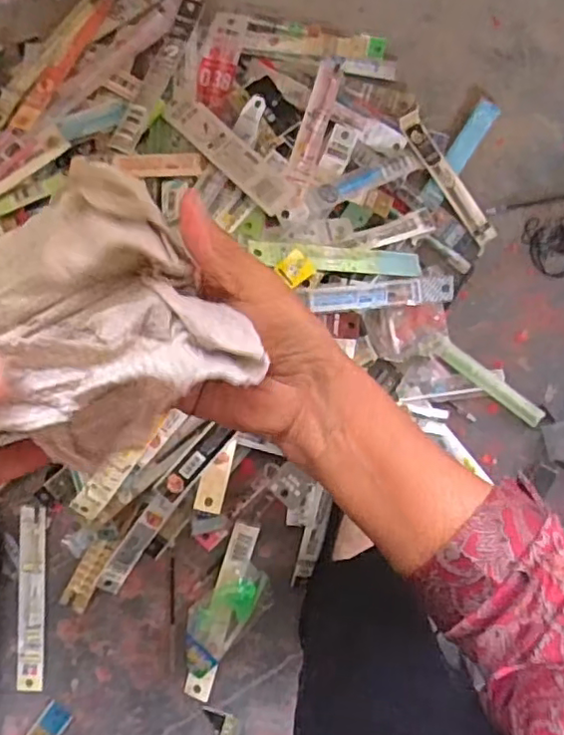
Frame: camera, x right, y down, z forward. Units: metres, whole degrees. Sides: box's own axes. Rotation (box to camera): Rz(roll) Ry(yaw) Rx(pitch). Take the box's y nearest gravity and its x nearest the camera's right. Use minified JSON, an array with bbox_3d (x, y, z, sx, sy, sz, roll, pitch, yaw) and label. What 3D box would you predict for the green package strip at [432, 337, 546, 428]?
[{"bbox_3d":[0.208,0.014,0.611,0.134,0.016,0.019,36,87,2],"label":"green package strip"}]

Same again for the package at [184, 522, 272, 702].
[{"bbox_3d":[-0.055,0.243,0.592,0.061,0.020,0.167,28,87,1],"label":"package"}]

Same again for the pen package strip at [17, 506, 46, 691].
[{"bbox_3d":[-0.247,0.228,0.597,0.024,0.008,0.176,0,87,0],"label":"pen package strip"}]

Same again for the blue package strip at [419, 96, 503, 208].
[{"bbox_3d":[0.182,-0.219,0.620,0.023,0.006,0.128,32,87,1],"label":"blue package strip"}]

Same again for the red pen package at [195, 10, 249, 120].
[{"bbox_3d":[-0.063,-0.301,0.598,0.037,0.014,0.109,12,87,0],"label":"red pen package"}]

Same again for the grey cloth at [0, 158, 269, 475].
[{"bbox_3d":[-0.090,0.001,0.235,0.140,0.051,0.099,-43,88,-2],"label":"grey cloth"}]

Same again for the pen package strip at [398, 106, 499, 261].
[{"bbox_3d":[0.169,-0.191,0.615,0.026,0.016,0.153,-35,88,-2],"label":"pen package strip"}]

